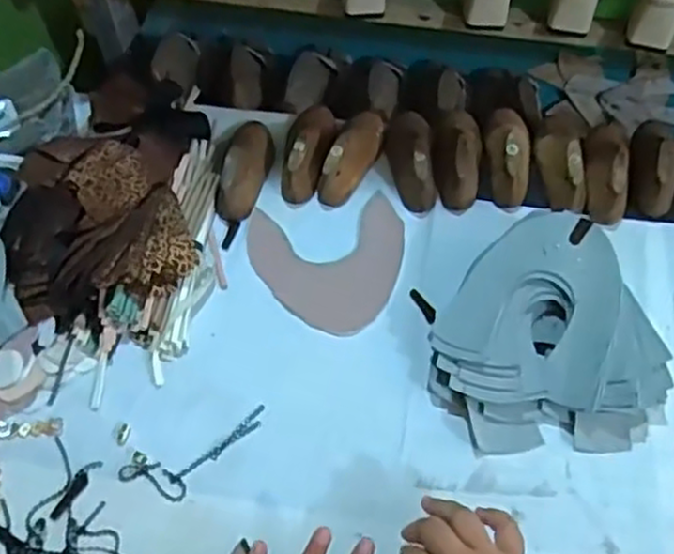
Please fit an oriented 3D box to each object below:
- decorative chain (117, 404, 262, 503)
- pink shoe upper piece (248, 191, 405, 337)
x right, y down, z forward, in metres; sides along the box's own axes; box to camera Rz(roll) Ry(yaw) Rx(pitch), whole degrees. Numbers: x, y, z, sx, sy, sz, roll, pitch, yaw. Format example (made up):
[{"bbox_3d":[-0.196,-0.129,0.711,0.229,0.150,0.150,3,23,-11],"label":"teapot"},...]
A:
[{"bbox_3d":[-0.121,0.163,0.647,0.133,0.008,0.046,-24,58,-14],"label":"decorative chain"},{"bbox_3d":[-0.006,-0.010,0.760,0.158,0.008,0.156,-8,60,-2],"label":"pink shoe upper piece"}]

